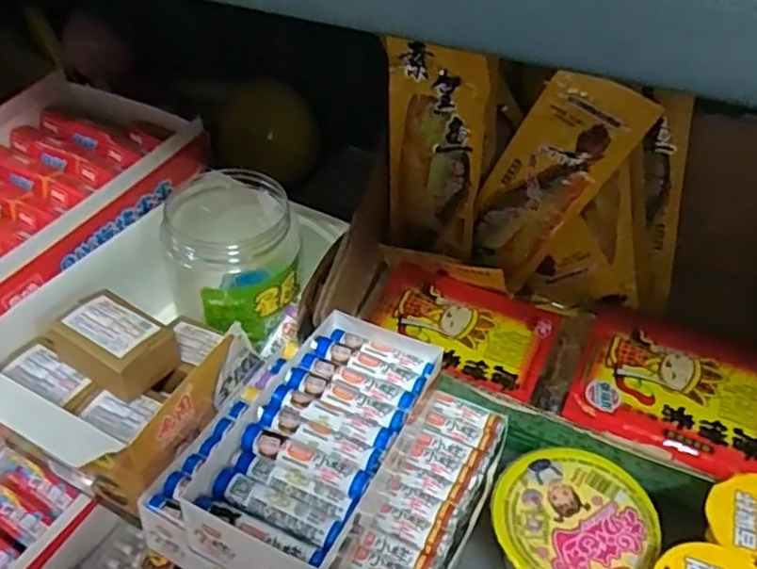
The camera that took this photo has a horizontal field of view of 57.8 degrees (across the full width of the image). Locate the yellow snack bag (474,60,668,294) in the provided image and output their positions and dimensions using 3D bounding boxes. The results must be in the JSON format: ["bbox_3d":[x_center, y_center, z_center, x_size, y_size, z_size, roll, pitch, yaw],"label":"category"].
[{"bbox_3d":[0.124,-0.073,0.514,0.073,0.181,0.020,15,44,-12],"label":"yellow snack bag"}]

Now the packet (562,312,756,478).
[{"bbox_3d":[0.216,0.076,0.489,0.140,0.014,0.116,18,48,19],"label":"packet"}]

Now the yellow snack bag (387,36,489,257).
[{"bbox_3d":[0.043,-0.096,0.525,0.070,0.170,0.018,12,47,14],"label":"yellow snack bag"}]

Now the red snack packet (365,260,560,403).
[{"bbox_3d":[0.063,0.033,0.541,0.142,0.008,0.093,18,48,19],"label":"red snack packet"}]

